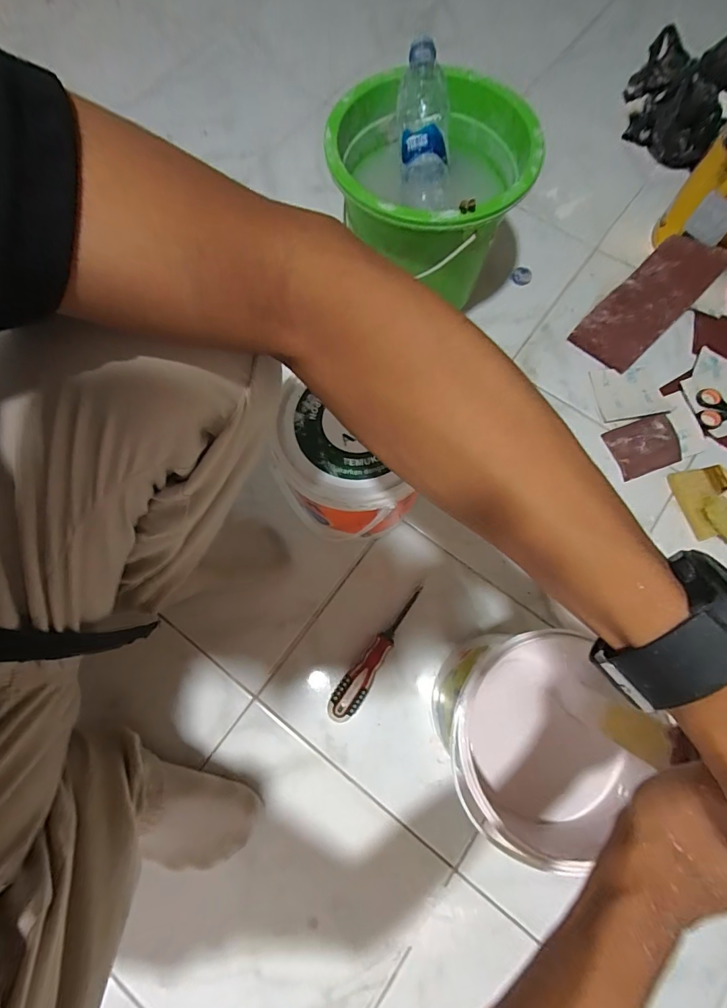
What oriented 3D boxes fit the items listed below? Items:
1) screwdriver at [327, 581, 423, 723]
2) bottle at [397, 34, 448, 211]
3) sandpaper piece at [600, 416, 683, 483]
[{"bbox_3d":[0.022,0.184,0.539,0.034,0.031,0.191,36,76,10],"label":"screwdriver"},{"bbox_3d":[0.078,-0.467,0.549,0.068,0.066,0.199,-3,90,-1],"label":"bottle"},{"bbox_3d":[0.413,-0.085,0.631,0.111,0.012,0.079,-20,74,-6],"label":"sandpaper piece"}]

